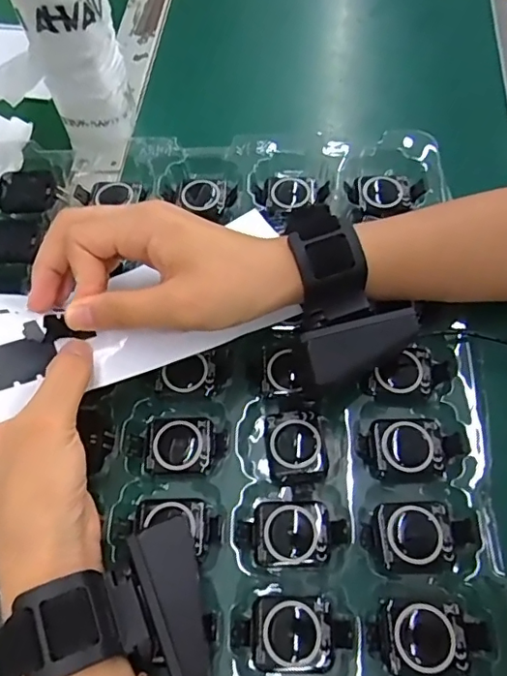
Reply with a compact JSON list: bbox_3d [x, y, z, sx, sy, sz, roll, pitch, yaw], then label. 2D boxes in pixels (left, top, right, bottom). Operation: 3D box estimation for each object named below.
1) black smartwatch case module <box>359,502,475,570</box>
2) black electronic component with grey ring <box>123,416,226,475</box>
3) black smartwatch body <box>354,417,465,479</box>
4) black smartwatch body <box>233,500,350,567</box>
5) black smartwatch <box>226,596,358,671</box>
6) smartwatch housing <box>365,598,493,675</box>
[{"bbox_3d":[0.084,0.102,0.279,0.054,0.008,0.032,-1,62,3],"label":"black smartwatch case module"},{"bbox_3d":[-0.044,0.061,0.310,0.053,0.013,0.033,4,63,6],"label":"black electronic component with grey ring"},{"bbox_3d":[0.086,0.060,0.301,0.056,0.015,0.033,-3,62,2],"label":"black smartwatch body"},{"bbox_3d":[0.020,0.101,0.283,0.057,0.009,0.032,-1,62,3],"label":"black smartwatch body"},{"bbox_3d":[0.019,0.142,0.262,0.057,0.006,0.032,0,62,4],"label":"black smartwatch"},{"bbox_3d":[0.082,0.142,0.257,0.054,0.009,0.030,2,63,5],"label":"smartwatch housing"}]

